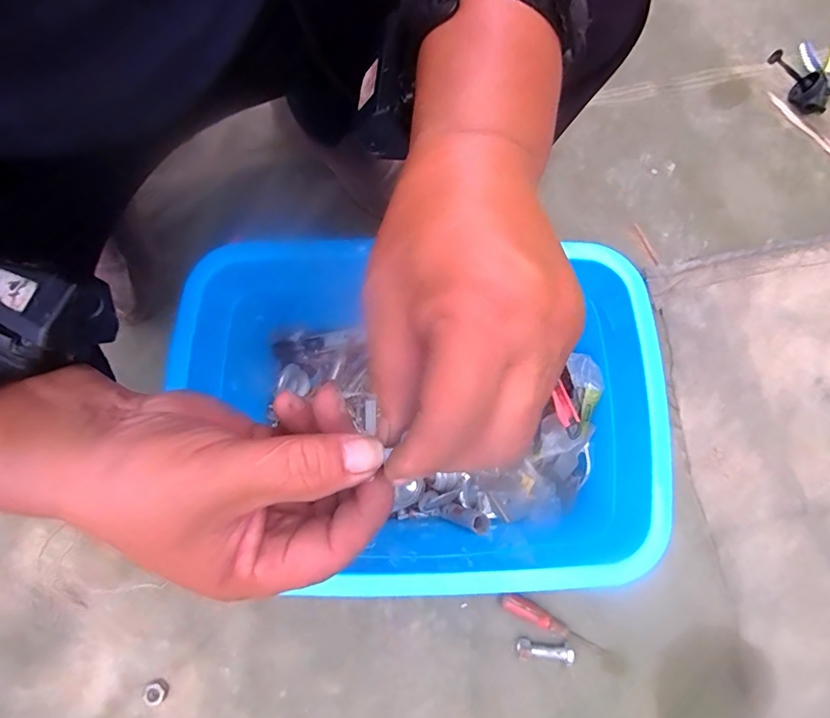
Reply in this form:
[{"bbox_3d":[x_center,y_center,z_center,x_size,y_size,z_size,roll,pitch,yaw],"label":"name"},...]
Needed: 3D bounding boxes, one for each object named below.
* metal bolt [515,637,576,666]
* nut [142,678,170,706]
[{"bbox_3d":[0.145,0.325,0.543,0.062,0.013,0.020,5,78,0],"label":"metal bolt"},{"bbox_3d":[-0.278,0.357,0.524,0.023,0.008,0.025,0,78,-1],"label":"nut"}]

